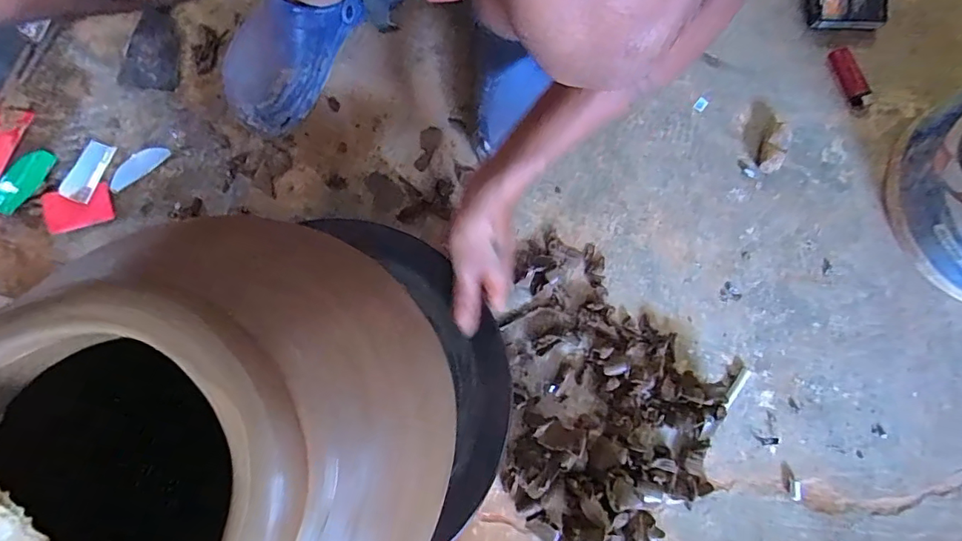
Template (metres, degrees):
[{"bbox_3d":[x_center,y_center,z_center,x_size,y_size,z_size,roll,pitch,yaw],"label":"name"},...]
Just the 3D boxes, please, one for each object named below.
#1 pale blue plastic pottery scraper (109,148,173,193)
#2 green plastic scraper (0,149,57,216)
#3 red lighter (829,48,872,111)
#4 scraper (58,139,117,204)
[{"bbox_3d":[-0.409,-0.124,0.599,0.076,0.004,0.025,-43,102,-12],"label":"pale blue plastic pottery scraper"},{"bbox_3d":[-0.542,-0.106,0.593,0.038,0.009,0.083,27,80,4],"label":"green plastic scraper"},{"bbox_3d":[0.467,-0.242,0.638,0.027,0.014,0.083,-21,81,-5],"label":"red lighter"},{"bbox_3d":[-0.464,-0.118,0.593,0.039,0.006,0.076,18,73,0],"label":"scraper"}]

